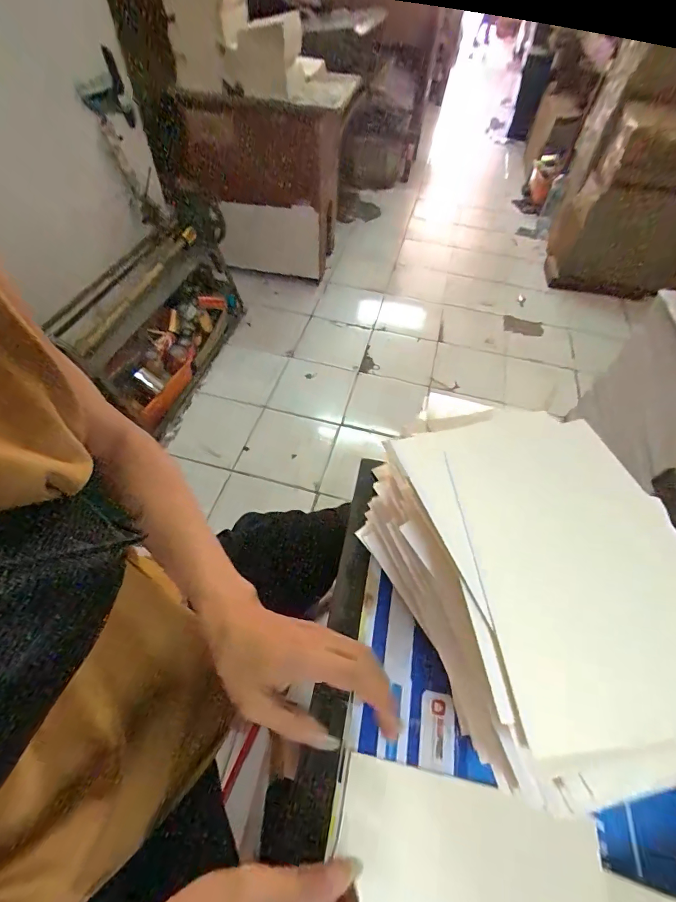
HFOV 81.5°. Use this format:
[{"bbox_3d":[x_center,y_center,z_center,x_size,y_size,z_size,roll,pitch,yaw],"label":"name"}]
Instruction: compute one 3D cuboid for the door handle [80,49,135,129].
[{"bbox_3d":[-0.686,-1.056,1.162,0.116,0.164,0.043,-18,45,-2],"label":"door handle"}]

